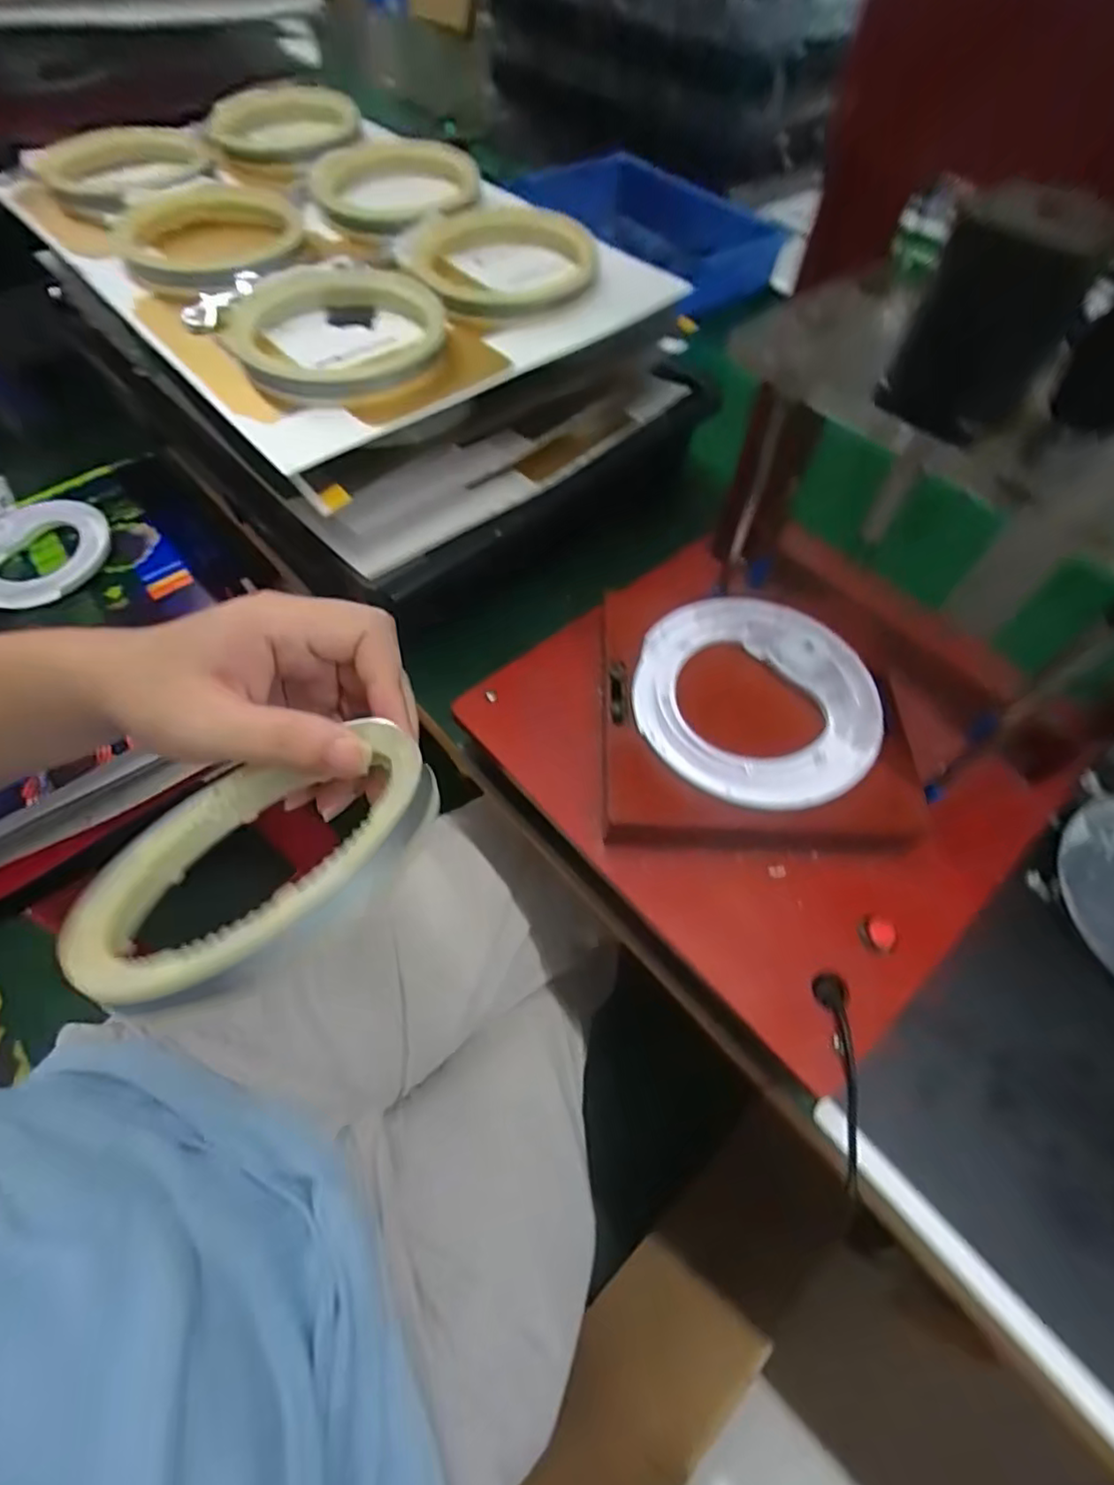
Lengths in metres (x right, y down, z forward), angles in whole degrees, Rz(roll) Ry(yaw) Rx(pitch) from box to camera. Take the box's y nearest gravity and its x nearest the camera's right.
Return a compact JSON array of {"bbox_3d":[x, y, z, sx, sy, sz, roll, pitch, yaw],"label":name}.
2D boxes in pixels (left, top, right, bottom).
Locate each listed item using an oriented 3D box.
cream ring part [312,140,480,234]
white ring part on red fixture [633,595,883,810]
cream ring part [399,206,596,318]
[{"bbox_3d":[-0.126,-0.428,0.491,0.127,0.028,0.131,-3,58,-5],"label":"cream ring part"},{"bbox_3d":[0.110,-0.028,0.352,0.129,0.014,0.134,1,58,-2],"label":"white ring part on red fixture"},{"bbox_3d":[-0.042,-0.330,0.435,0.131,0.020,0.115,-2,58,-4],"label":"cream ring part"}]

